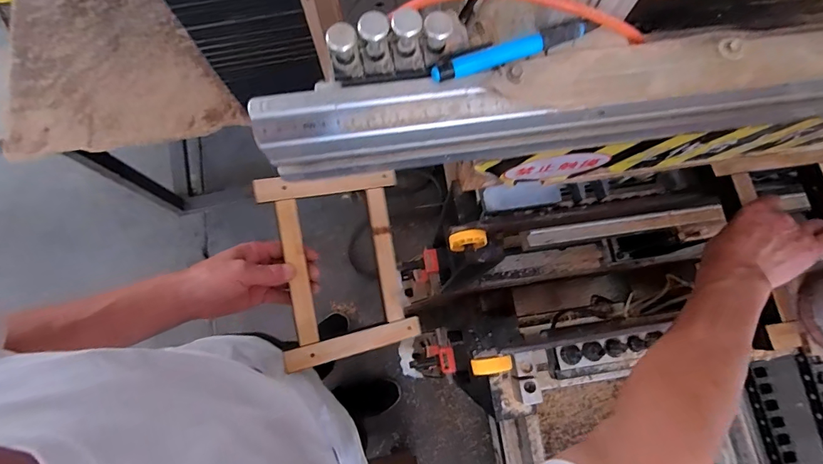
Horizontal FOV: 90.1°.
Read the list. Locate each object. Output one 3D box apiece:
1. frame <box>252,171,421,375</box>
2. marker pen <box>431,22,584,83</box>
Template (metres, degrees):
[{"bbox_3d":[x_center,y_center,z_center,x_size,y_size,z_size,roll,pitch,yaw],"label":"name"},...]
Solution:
[{"bbox_3d":[-0.090,0.044,0.535,0.176,0.013,0.236,-10,94,-21],"label":"frame"},{"bbox_3d":[0.067,-0.123,0.281,0.110,0.008,0.012,-21,77,-6],"label":"marker pen"}]

